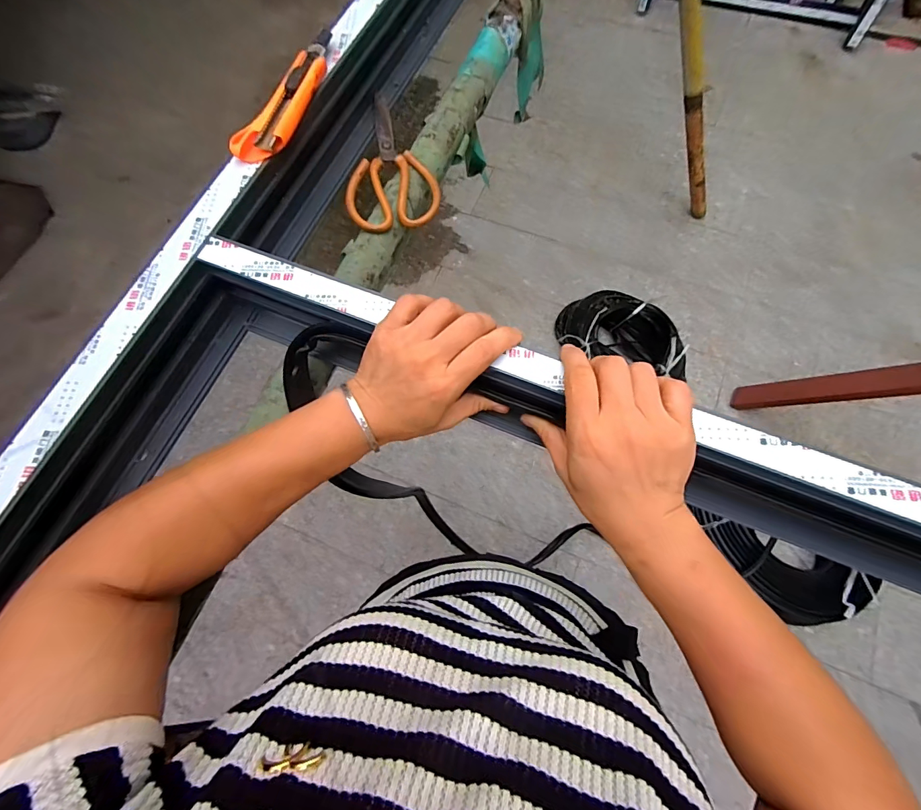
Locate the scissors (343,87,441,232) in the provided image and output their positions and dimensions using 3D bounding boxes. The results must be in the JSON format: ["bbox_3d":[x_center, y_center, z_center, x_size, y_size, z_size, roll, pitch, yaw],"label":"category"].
[{"bbox_3d":[-0.084,-0.284,0.477,0.098,0.019,0.196,-10,71,-1],"label":"scissors"}]

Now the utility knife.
[{"bbox_3d":[-0.164,-0.305,0.405,0.034,0.021,0.174,20,73,8],"label":"utility knife"}]

